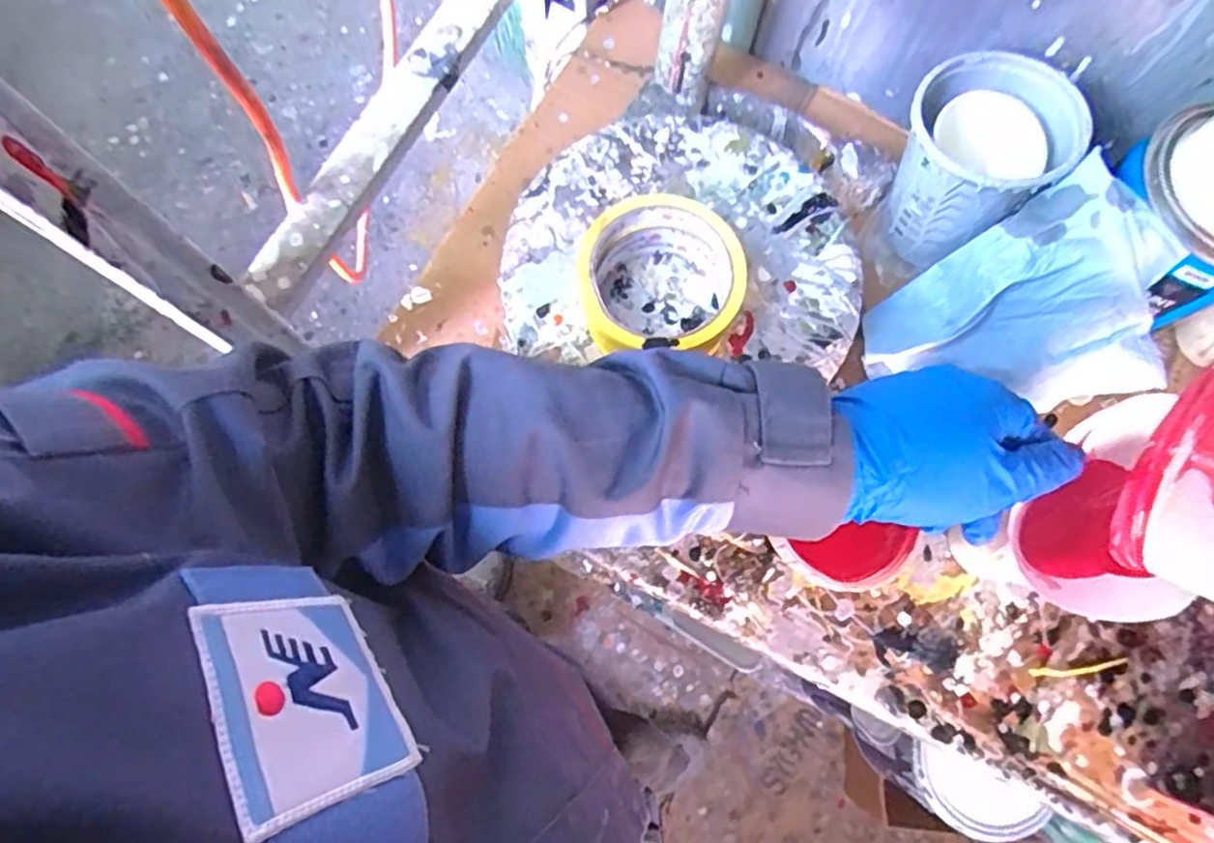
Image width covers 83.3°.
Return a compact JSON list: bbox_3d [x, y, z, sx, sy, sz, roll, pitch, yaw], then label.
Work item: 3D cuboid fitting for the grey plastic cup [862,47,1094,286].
[{"bbox_3d":[0.234,-0.167,0.465,0.100,0.120,0.096,0,76,-1],"label":"grey plastic cup"}]

